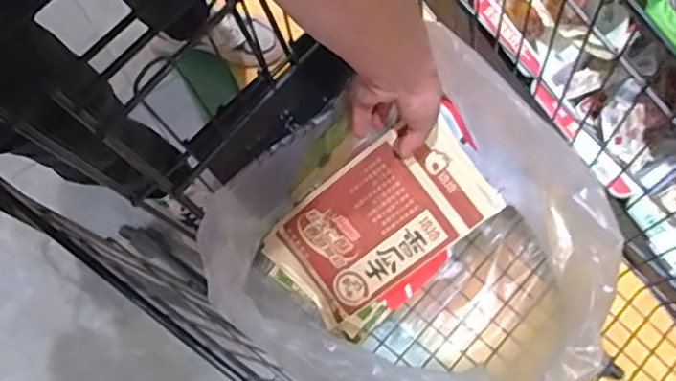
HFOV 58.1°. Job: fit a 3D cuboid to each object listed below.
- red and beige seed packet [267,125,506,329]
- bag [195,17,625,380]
[{"bbox_3d":[0.036,0.036,0.636,0.237,0.038,0.125,-38,81,15],"label":"red and beige seed packet"},{"bbox_3d":[0.078,0.081,0.633,0.319,0.232,0.336,-37,80,-8],"label":"bag"}]

